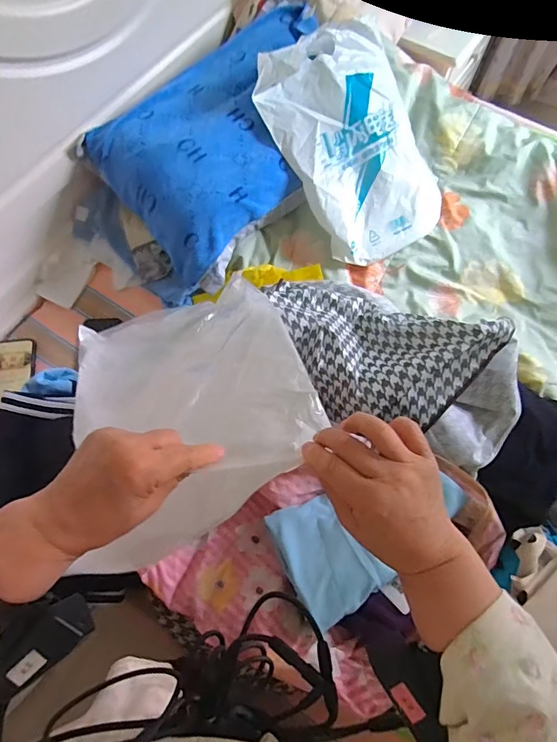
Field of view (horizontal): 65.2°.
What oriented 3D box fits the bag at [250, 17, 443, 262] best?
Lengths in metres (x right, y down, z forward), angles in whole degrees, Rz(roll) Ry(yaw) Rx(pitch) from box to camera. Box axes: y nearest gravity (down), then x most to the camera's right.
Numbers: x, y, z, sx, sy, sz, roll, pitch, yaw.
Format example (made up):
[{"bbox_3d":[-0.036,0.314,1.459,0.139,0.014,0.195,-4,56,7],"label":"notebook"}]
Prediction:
[{"bbox_3d":[0.158,-0.452,0.882,0.318,0.080,0.435,-33,102,-14],"label":"bag"}]

